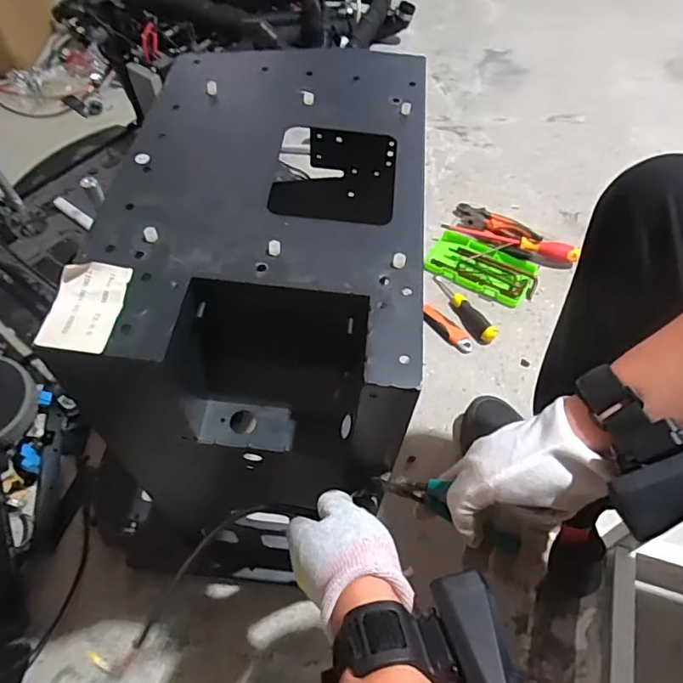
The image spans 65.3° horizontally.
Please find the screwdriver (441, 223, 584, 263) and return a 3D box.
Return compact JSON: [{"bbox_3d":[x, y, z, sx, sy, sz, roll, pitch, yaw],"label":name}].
[{"bbox_3d":[0.316,-0.188,1.002,0.251,0.026,0.031,15,59,10],"label":"screwdriver"}]

